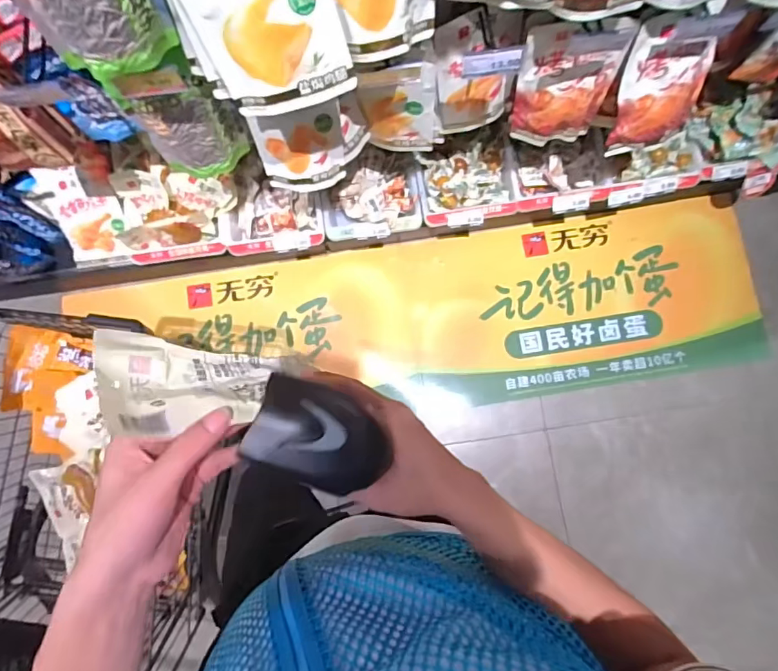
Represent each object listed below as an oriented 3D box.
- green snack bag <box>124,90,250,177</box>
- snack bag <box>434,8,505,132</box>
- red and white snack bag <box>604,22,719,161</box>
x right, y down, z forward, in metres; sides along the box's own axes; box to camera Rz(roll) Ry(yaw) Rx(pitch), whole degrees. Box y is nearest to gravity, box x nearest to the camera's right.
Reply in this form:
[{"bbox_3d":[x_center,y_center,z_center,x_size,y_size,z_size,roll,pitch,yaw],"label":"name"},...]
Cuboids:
[{"bbox_3d":[-0.344,-0.344,0.850,0.146,0.153,0.062,-12,83,-1],"label":"green snack bag"},{"bbox_3d":[0.148,-0.459,0.883,0.127,0.235,0.028,-18,66,7],"label":"snack bag"},{"bbox_3d":[0.474,-0.427,0.856,0.140,0.220,0.045,-10,52,3],"label":"red and white snack bag"}]

